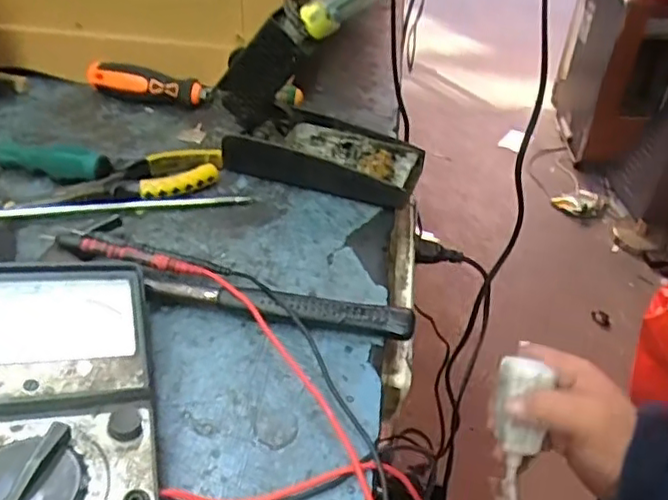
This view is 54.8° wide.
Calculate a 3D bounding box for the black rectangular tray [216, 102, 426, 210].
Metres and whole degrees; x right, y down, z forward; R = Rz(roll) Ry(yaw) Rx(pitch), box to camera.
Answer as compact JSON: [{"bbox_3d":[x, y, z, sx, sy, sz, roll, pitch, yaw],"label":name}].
[{"bbox_3d":[-0.007,-0.081,0.551,0.156,0.035,0.074,15,42,11],"label":"black rectangular tray"}]

